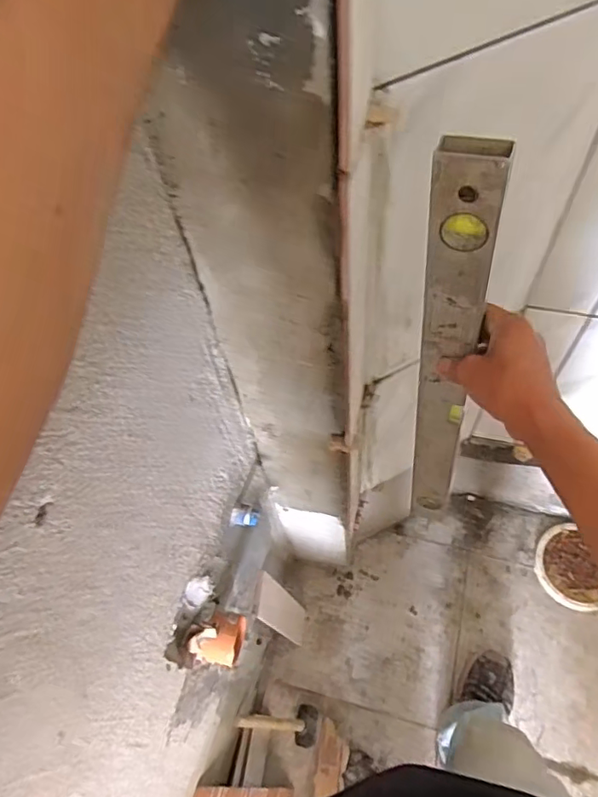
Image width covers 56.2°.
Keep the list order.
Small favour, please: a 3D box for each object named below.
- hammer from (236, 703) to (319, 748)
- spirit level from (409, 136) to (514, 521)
[{"bbox_3d":[-0.053,0.661,1.139,0.059,0.236,0.080,-21,52,38],"label":"hammer"},{"bbox_3d":[0.146,-0.004,0.565,0.048,0.537,0.017,10,56,16],"label":"spirit level"}]

